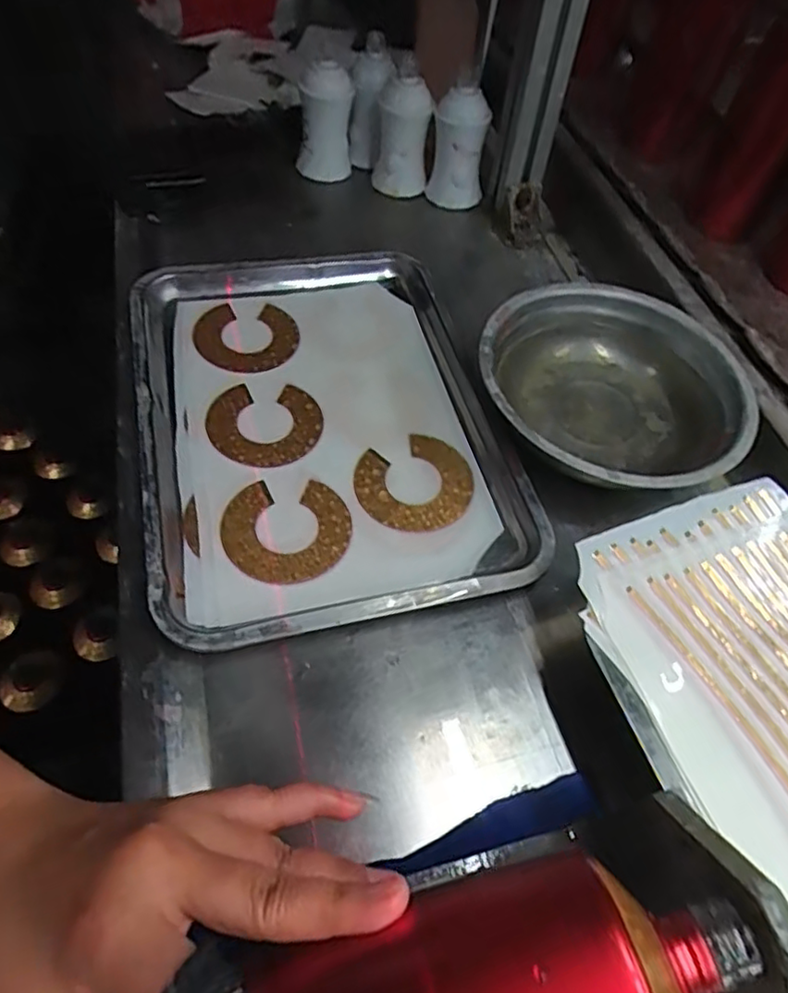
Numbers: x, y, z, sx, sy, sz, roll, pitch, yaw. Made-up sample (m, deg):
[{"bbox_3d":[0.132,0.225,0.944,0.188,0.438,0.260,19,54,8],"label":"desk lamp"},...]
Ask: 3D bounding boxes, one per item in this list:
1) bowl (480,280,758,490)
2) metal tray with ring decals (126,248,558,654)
[{"bbox_3d":[0.165,-0.081,0.483,0.195,0.053,0.198,0,56,0],"label":"bowl"},{"bbox_3d":[-0.055,-0.067,0.473,0.262,0.032,0.355,-12,57,-8],"label":"metal tray with ring decals"}]

